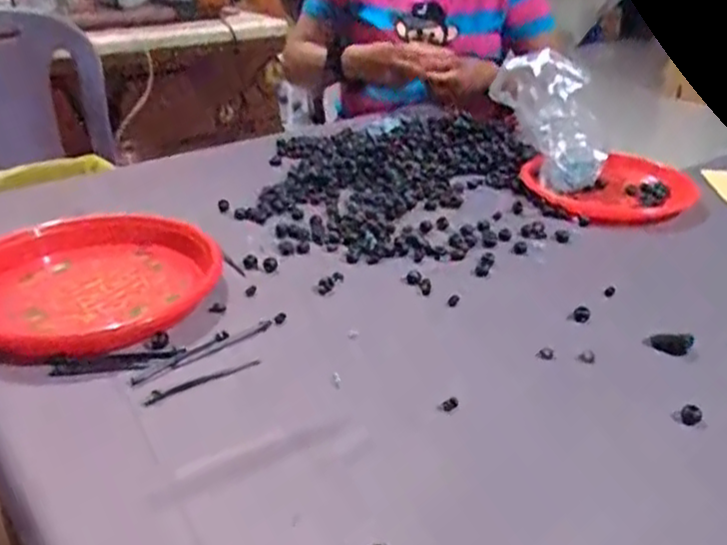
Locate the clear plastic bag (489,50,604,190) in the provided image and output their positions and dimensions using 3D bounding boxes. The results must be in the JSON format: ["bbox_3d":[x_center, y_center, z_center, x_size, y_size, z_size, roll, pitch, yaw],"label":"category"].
[{"bbox_3d":[0.276,-0.222,1.038,0.091,0.105,0.237,-7,61,-15],"label":"clear plastic bag"}]

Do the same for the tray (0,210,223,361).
[{"bbox_3d":[-0.272,0.008,0.705,0.256,0.040,0.228,-14,31,-26],"label":"tray"}]

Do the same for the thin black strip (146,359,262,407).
[{"bbox_3d":[-0.134,0.091,0.603,0.104,0.004,0.011,-17,32,-30],"label":"thin black strip"}]

